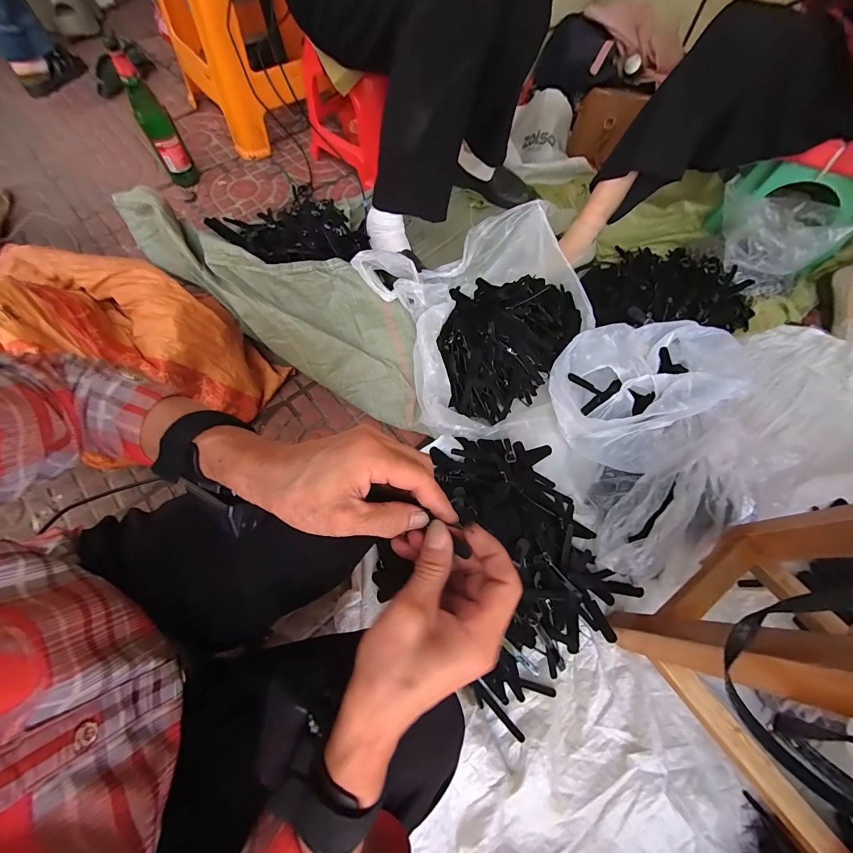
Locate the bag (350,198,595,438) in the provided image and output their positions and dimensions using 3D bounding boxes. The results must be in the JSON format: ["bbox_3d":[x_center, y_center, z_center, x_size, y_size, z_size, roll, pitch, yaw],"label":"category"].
[{"bbox_3d":[0.116,-0.201,0.667,0.390,0.145,0.364,-25,67,-12],"label":"bag"}]

